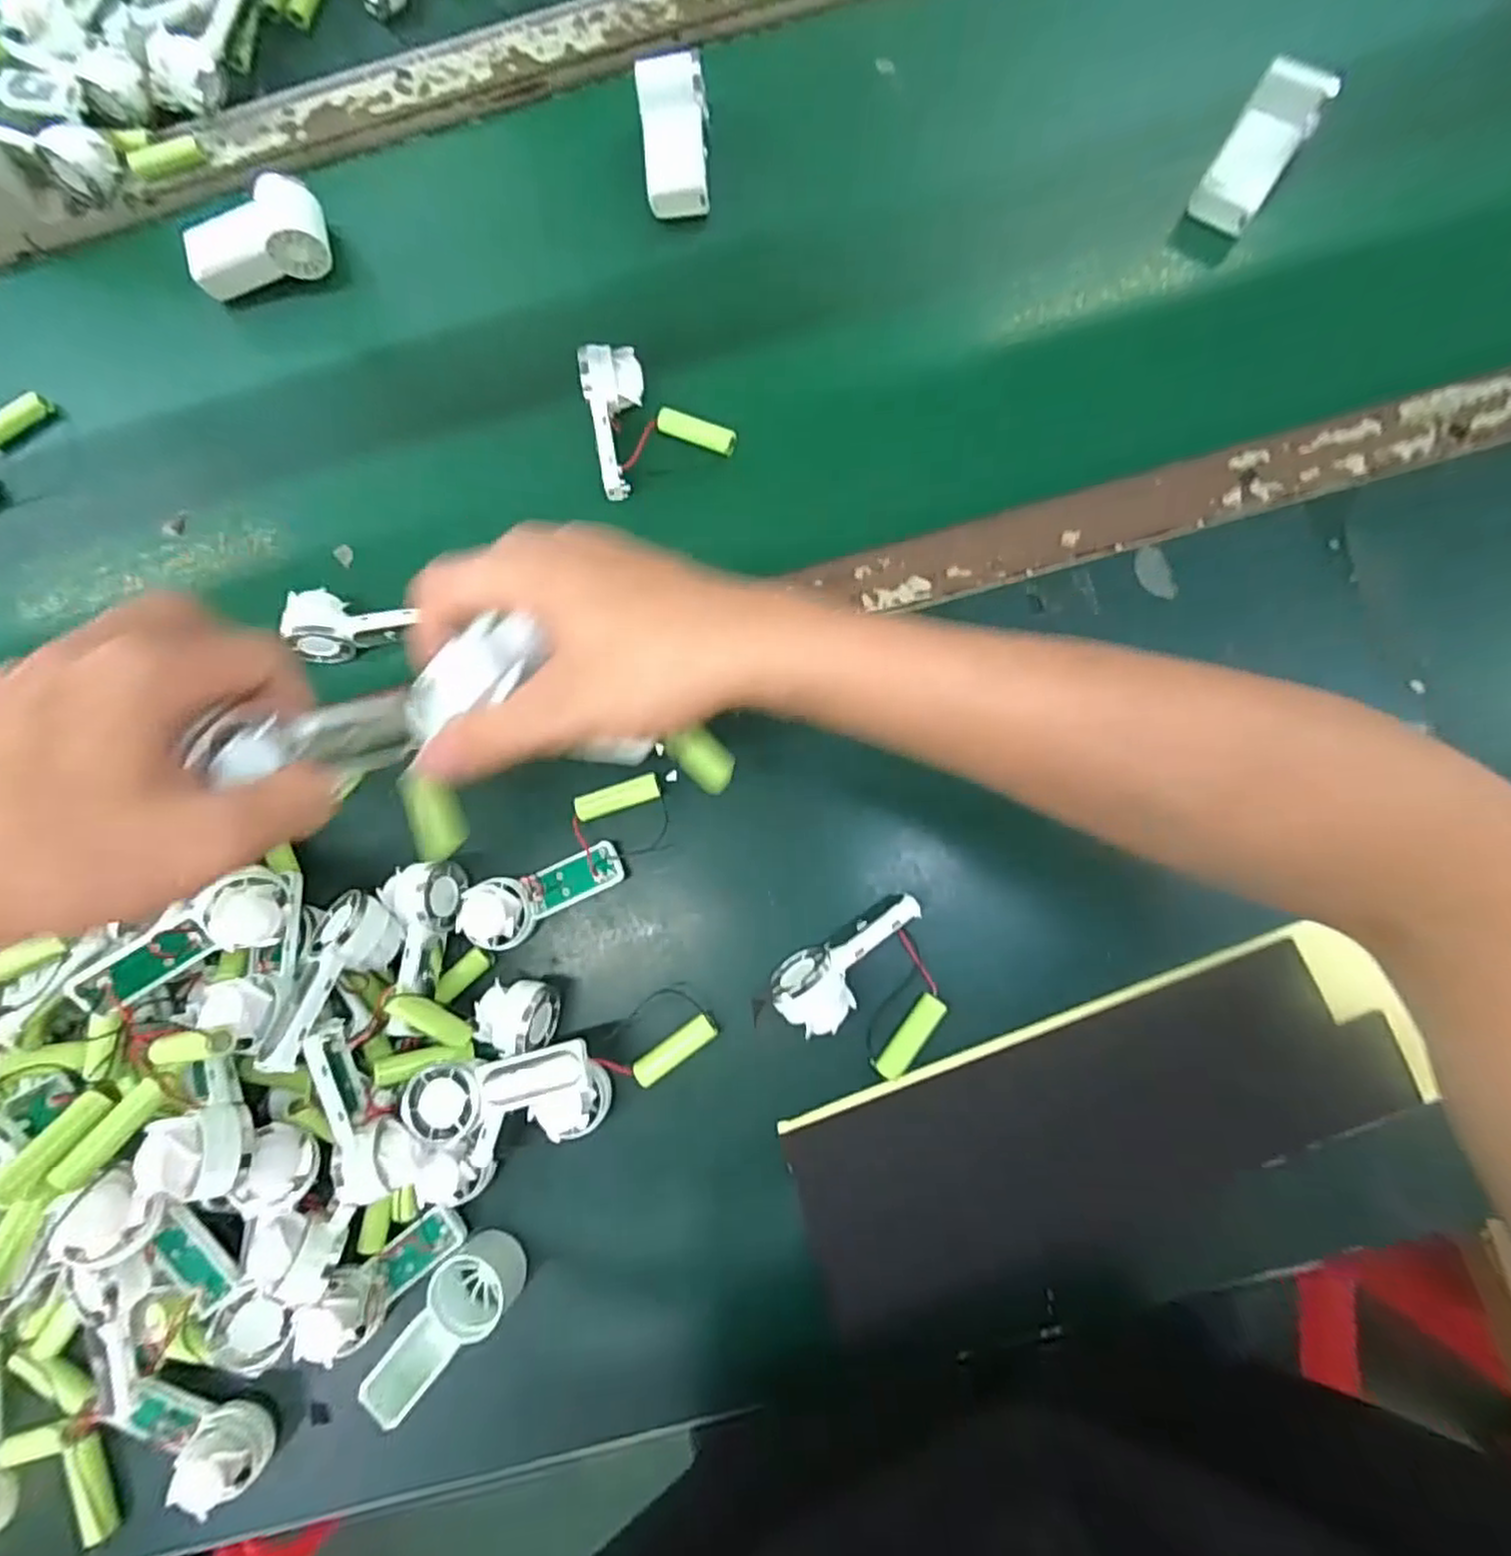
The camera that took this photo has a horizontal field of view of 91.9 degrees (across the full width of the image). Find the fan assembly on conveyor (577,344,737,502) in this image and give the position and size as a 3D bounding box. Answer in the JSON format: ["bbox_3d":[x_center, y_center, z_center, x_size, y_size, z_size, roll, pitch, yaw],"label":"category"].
[{"bbox_3d":[-0.061,-0.226,0.452,0.083,0.032,0.085,-12,80,2],"label":"fan assembly on conveyor"}]

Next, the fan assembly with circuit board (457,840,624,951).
[{"bbox_3d":[-0.120,0.065,0.412,0.090,0.020,0.036,-23,80,-13],"label":"fan assembly with circuit board"}]

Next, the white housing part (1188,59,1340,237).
[{"bbox_3d":[0.312,-0.390,0.451,0.041,0.015,0.090,33,101,8],"label":"white housing part"}]

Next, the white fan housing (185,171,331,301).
[{"bbox_3d":[-0.337,-0.365,0.492,0.089,0.030,0.050,-16,80,1],"label":"white fan housing"}]

